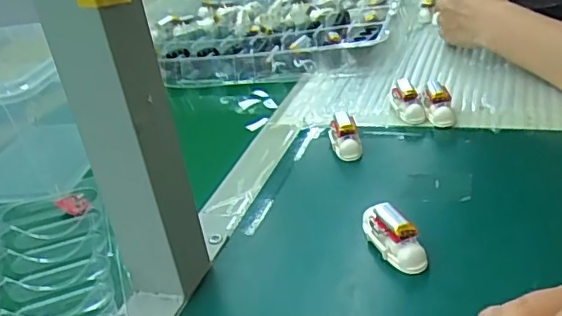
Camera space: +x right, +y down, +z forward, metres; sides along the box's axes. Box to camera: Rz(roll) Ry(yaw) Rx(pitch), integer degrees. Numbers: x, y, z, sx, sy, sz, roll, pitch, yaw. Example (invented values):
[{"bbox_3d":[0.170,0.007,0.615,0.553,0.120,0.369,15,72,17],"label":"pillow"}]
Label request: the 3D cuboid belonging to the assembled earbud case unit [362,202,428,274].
[{"bbox_3d":[0.072,0.050,0.373,0.017,0.029,0.058,-22,31,-21],"label":"assembled earbud case unit"}]

